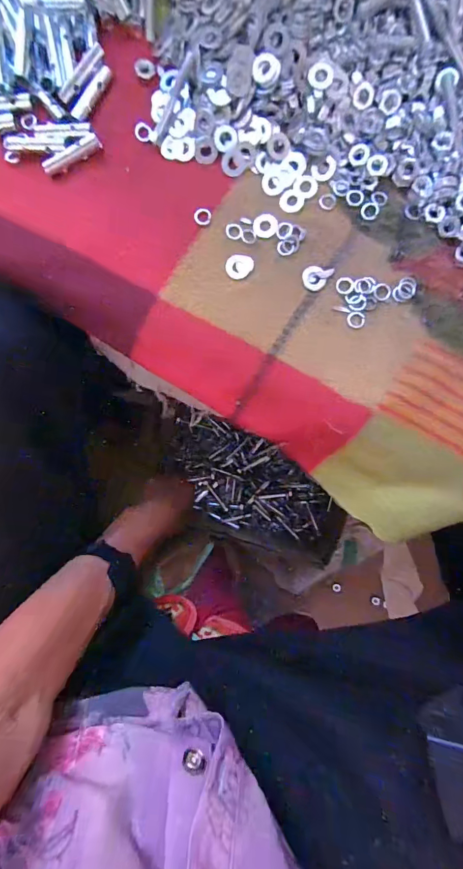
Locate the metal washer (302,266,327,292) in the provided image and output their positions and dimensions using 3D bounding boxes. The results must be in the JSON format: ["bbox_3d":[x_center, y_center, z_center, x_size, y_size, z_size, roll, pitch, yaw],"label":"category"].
[{"bbox_3d":[0.058,-0.109,0.269,0.015,0.004,0.017,-25,87,2],"label":"metal washer"}]

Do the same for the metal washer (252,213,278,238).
[{"bbox_3d":[0.024,-0.148,0.274,0.017,0.004,0.017,0,88,3],"label":"metal washer"}]

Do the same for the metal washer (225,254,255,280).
[{"bbox_3d":[0.005,-0.119,0.272,0.019,0.004,0.017,9,89,3],"label":"metal washer"}]

